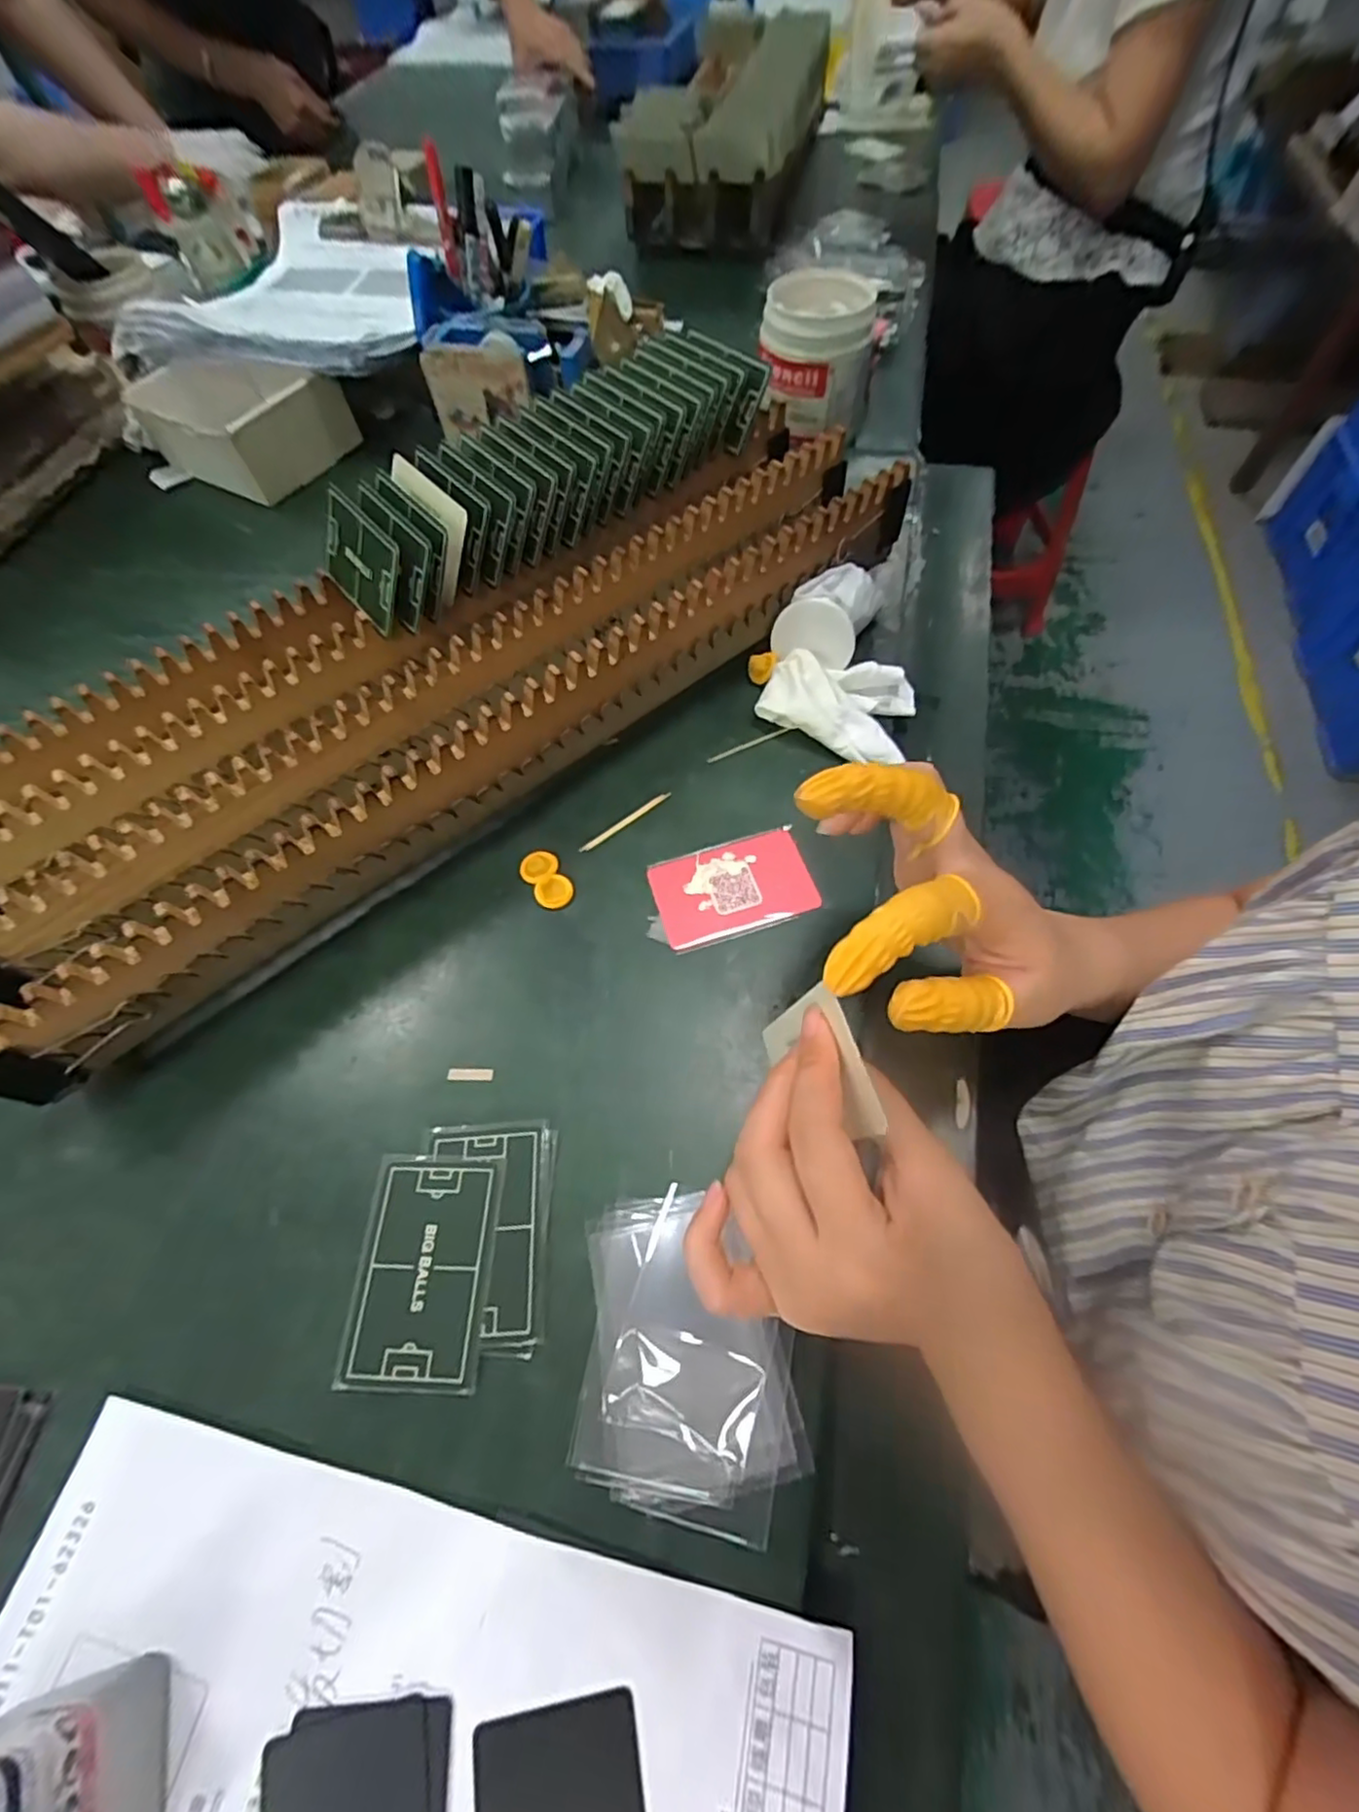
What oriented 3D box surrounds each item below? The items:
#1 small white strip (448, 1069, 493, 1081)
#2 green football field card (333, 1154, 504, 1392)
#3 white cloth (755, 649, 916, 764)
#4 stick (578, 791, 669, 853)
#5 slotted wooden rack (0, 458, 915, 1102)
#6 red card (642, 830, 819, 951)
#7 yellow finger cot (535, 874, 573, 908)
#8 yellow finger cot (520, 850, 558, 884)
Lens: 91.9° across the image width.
[{"bbox_3d":[-0.103,0.083,0.323,0.023,0.004,0.006,0,63,2],"label":"small white strip"},{"bbox_3d":[-0.109,0.154,0.282,0.056,0.004,0.087,-1,62,3],"label":"green football field card"},{"bbox_3d":[0.099,-0.129,0.409,0.089,0.033,0.068,17,64,12],"label":"white cloth"},{"bbox_3d":[-0.032,-0.051,0.390,0.064,0.004,0.005,-36,67,-15],"label":"stick"},{"bbox_3d":[-0.091,-0.104,0.375,0.566,0.081,0.061,-37,66,-16],"label":"slotted wooden rack"},{"bbox_3d":[0.029,-0.011,0.367,0.085,0.004,0.054,-16,62,-5],"label":"red card"},{"bbox_3d":[-0.070,-0.008,0.368,0.020,0.005,0.019,-1,62,3],"label":"yellow finger cot"},{"bbox_3d":[-0.081,-0.023,0.375,0.021,0.004,0.021,-1,62,3],"label":"yellow finger cot"}]

